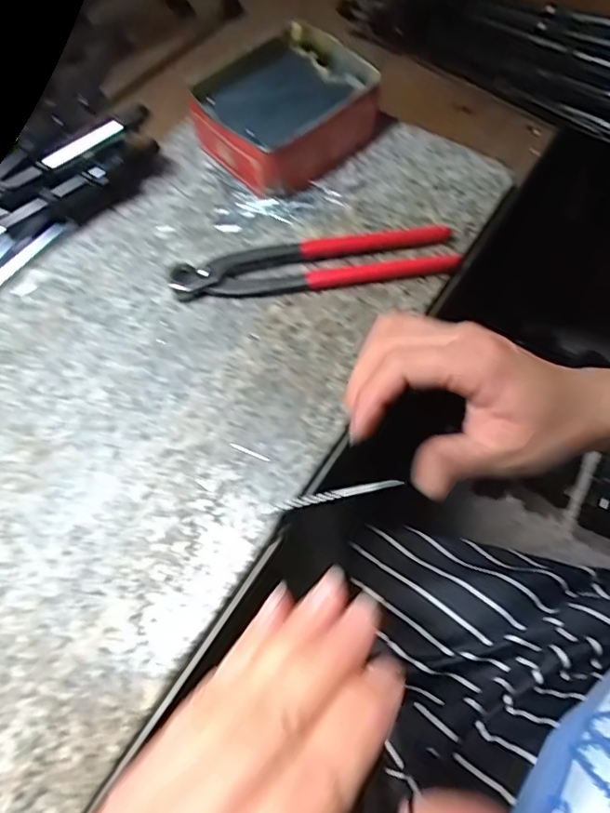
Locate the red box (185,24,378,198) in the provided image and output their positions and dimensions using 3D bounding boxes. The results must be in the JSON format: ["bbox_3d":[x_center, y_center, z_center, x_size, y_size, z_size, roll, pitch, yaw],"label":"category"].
[{"bbox_3d":[-0.017,-0.224,0.418,0.125,0.047,0.104,-41,72,-16],"label":"red box"}]

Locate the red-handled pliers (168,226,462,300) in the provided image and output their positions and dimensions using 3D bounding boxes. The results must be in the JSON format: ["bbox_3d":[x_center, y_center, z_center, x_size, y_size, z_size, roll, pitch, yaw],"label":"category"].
[{"bbox_3d":[0.006,-0.100,0.379,0.196,0.018,0.032,-8,66,-3],"label":"red-handled pliers"}]

